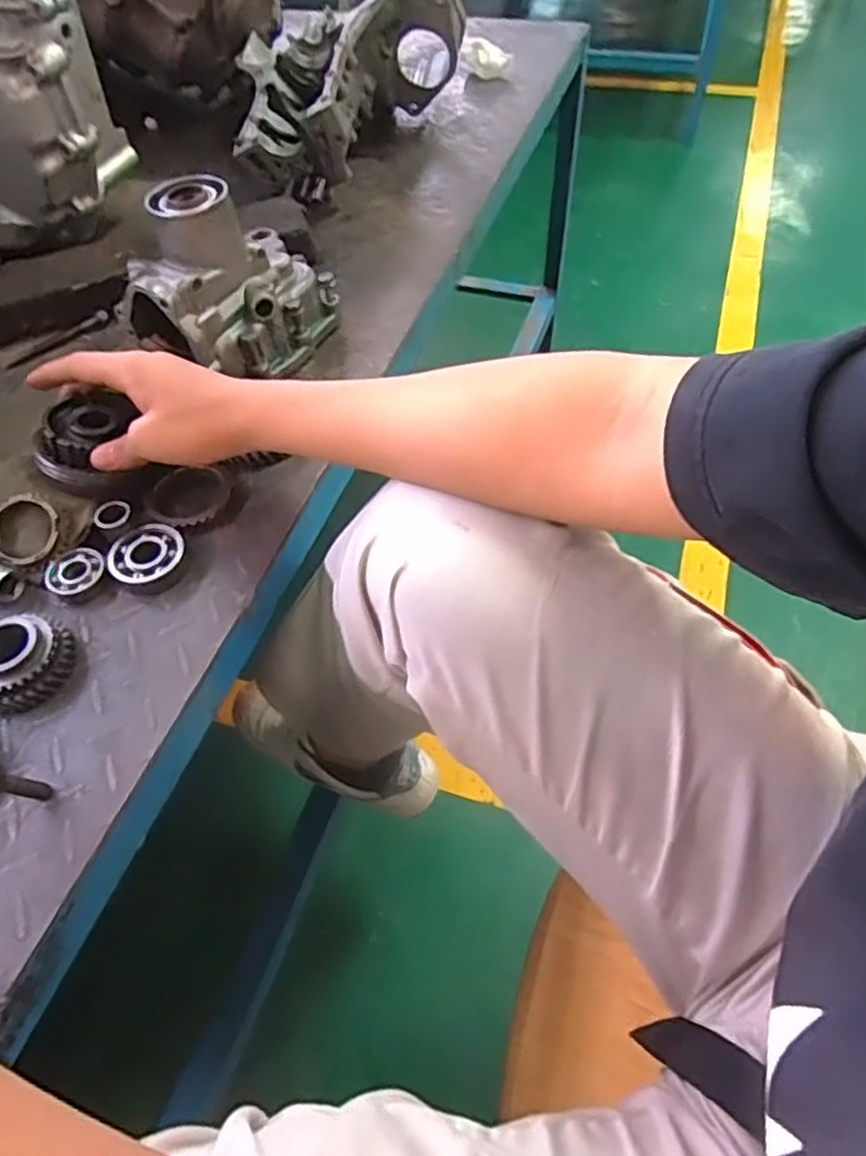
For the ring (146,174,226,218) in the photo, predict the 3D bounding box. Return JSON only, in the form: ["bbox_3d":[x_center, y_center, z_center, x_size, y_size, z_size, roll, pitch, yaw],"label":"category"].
[{"bbox_3d":[-0.189,-0.297,0.542,0.059,0.010,0.059,-2,53,2],"label":"ring"}]

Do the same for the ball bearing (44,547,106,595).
[{"bbox_3d":[-0.247,-0.005,0.482,0.039,0.008,0.033,-35,59,-21],"label":"ball bearing"}]

